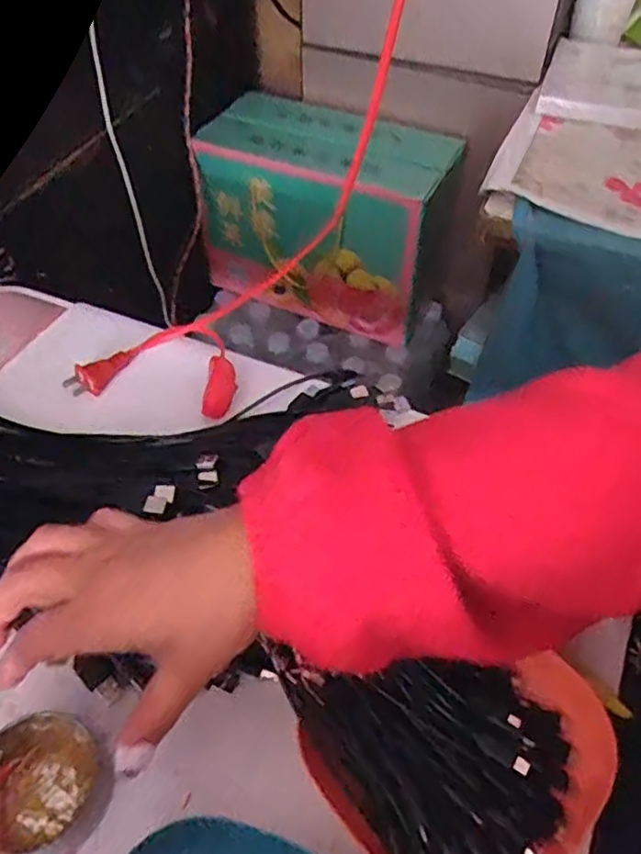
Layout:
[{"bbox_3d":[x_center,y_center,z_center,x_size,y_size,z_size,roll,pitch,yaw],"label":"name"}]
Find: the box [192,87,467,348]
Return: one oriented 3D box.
[{"bbox_3d":[0.017,-0.299,0.969,0.339,0.234,0.170,21,54,16],"label":"box"}]

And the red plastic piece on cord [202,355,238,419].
[{"bbox_3d":[-0.077,-0.031,0.518,0.023,0.006,0.057,2,51,1],"label":"red plastic piece on cord"}]

